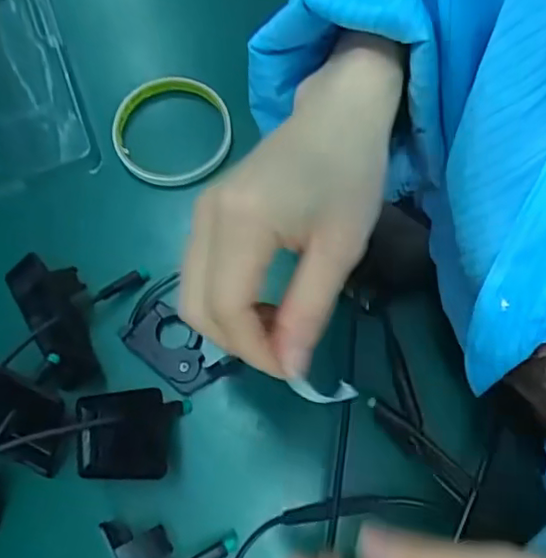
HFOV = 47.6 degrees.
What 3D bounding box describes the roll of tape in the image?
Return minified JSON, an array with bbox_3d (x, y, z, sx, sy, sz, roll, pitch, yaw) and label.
[{"bbox_3d":[-0.072,-0.105,0.448,0.084,0.019,0.083,0,73,1],"label":"roll of tape"}]

